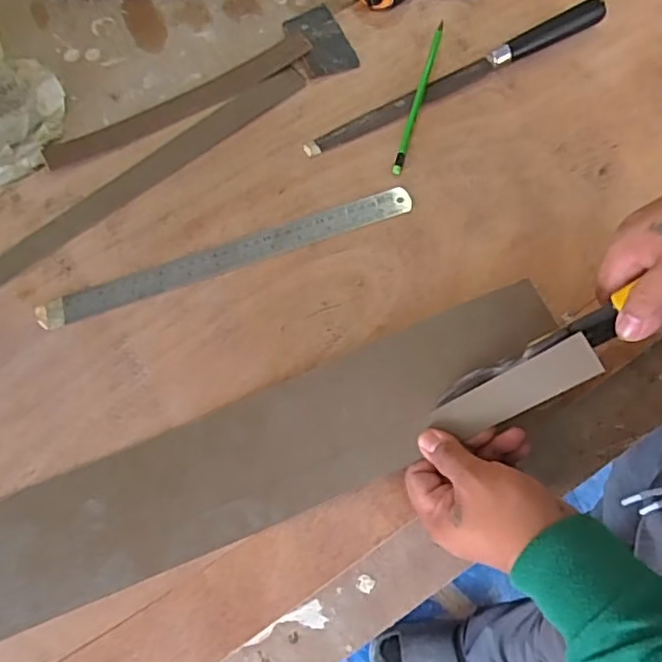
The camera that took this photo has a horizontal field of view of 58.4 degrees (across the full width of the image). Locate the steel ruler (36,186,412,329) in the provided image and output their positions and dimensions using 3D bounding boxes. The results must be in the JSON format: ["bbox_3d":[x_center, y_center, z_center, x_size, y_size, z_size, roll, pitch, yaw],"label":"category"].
[{"bbox_3d":[-0.090,-0.068,0.525,0.335,0.004,0.027,-19,70,-5],"label":"steel ruler"}]

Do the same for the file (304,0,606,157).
[{"bbox_3d":[0.121,-0.248,0.573,0.322,0.026,0.023,-27,68,-8],"label":"file"}]

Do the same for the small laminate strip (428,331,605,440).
[{"bbox_3d":[0.123,0.043,0.408,0.120,0.004,0.029,-34,75,27],"label":"small laminate strip"}]

